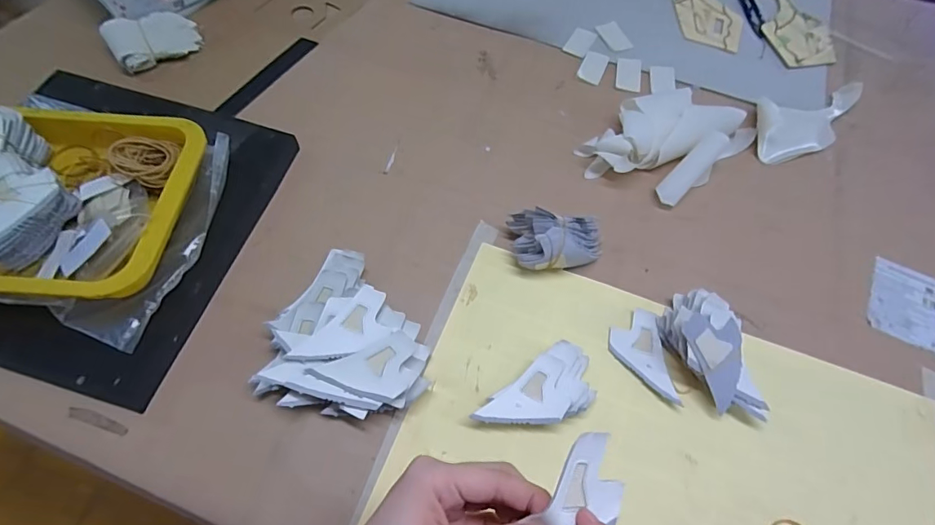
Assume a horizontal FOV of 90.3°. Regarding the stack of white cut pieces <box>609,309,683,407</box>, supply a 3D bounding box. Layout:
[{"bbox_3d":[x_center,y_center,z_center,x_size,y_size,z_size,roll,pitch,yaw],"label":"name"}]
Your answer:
[{"bbox_3d":[0.159,0.087,0.430,0.046,0.009,0.087,-3,62,-4],"label":"stack of white cut pieces"}]

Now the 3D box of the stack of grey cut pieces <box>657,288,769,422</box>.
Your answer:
[{"bbox_3d":[0.212,0.079,0.409,0.057,0.051,0.114,-11,63,-8],"label":"stack of grey cut pieces"}]

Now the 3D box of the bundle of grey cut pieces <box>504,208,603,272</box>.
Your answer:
[{"bbox_3d":[0.091,-0.024,0.460,0.096,0.048,0.061,3,62,-1],"label":"bundle of grey cut pieces"}]

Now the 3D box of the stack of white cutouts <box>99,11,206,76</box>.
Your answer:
[{"bbox_3d":[-0.381,-0.273,0.566,0.096,0.028,0.060,-28,67,-16],"label":"stack of white cutouts"}]

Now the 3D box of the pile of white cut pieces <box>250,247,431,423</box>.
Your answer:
[{"bbox_3d":[-0.104,0.059,0.412,0.137,0.041,0.141,7,62,1],"label":"pile of white cut pieces"}]

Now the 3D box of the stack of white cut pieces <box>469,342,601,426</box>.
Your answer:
[{"bbox_3d":[0.065,0.118,0.402,0.108,0.018,0.055,-34,69,-19],"label":"stack of white cut pieces"}]

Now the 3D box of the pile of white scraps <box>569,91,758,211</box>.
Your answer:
[{"bbox_3d":[0.230,-0.143,0.527,0.183,0.043,0.118,-36,69,-19],"label":"pile of white scraps"}]

